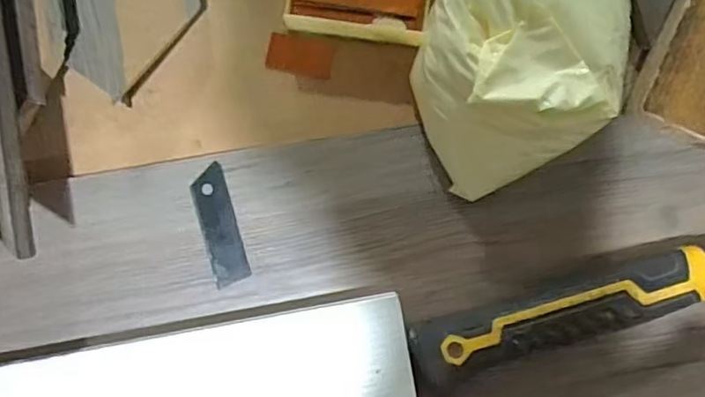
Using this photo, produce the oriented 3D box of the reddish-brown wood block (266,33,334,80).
[{"bbox_3d":[-0.026,-0.072,0.290,0.033,0.004,0.019,12,88,-3],"label":"reddish-brown wood block"}]

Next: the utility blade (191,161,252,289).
[{"bbox_3d":[-0.065,0.013,0.281,0.017,0.004,0.057,-16,89,-4],"label":"utility blade"}]

